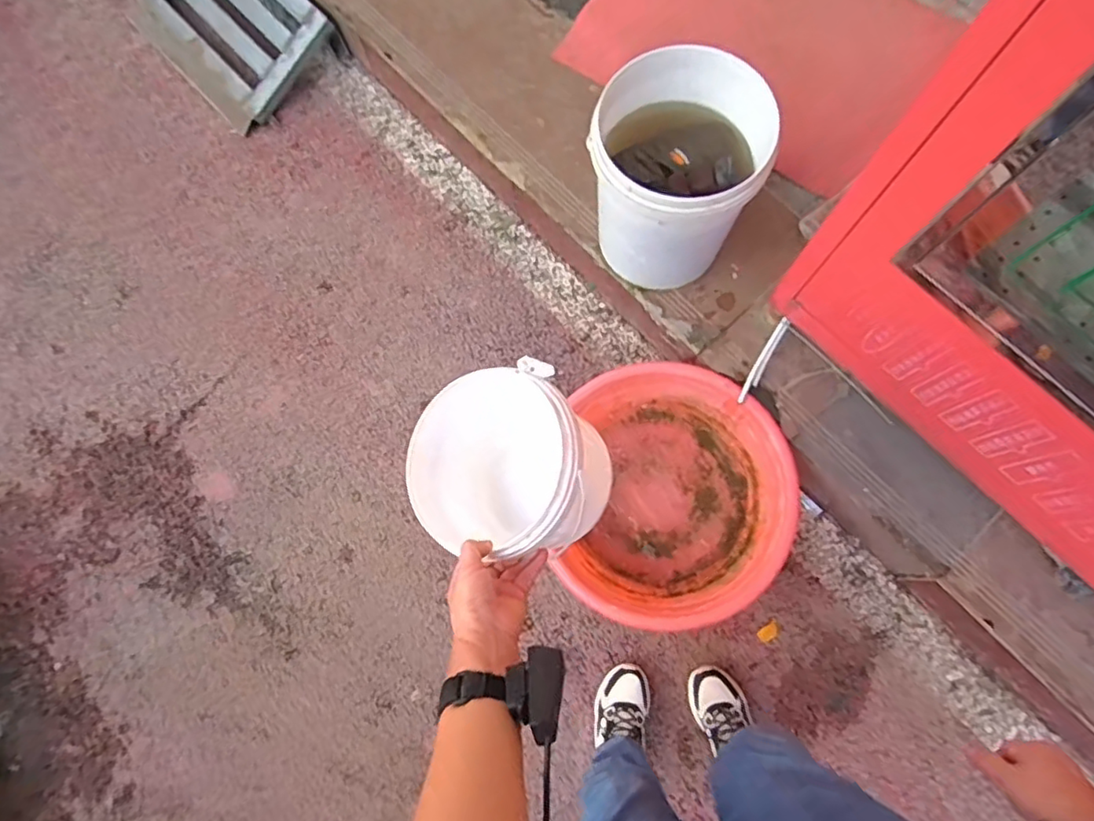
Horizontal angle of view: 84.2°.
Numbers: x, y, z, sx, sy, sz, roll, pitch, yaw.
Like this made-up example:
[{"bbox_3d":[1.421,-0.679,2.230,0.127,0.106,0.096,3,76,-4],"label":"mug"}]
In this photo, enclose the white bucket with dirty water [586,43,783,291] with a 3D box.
[{"bbox_3d":[0.232,-0.441,1.178,0.303,0.372,0.295,0,75,2],"label":"white bucket with dirty water"}]

